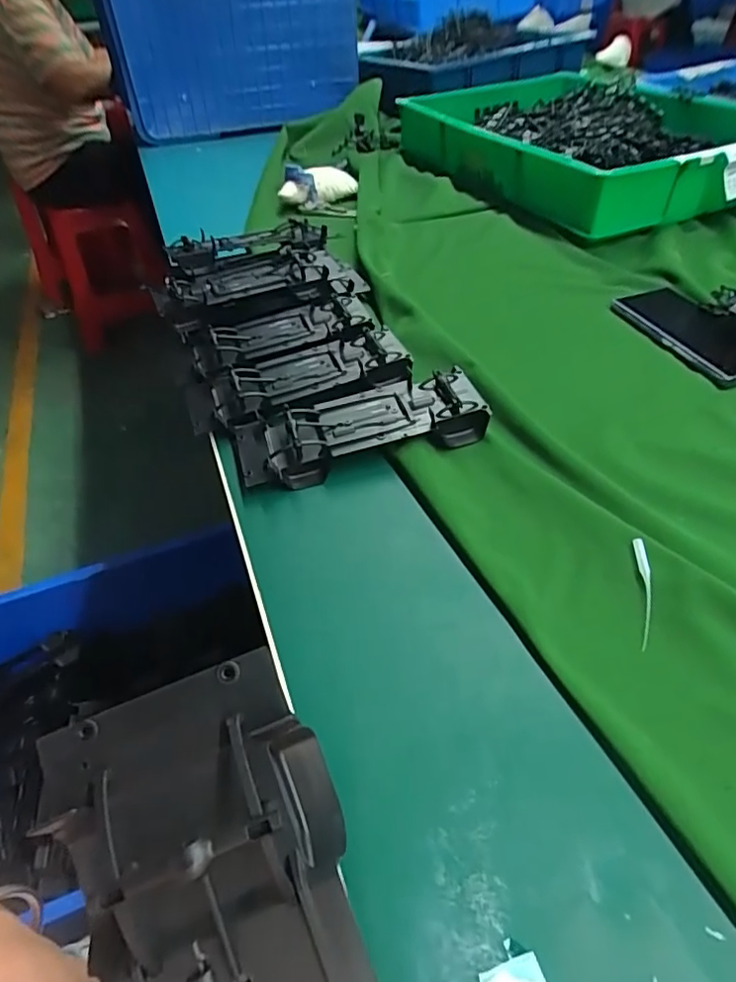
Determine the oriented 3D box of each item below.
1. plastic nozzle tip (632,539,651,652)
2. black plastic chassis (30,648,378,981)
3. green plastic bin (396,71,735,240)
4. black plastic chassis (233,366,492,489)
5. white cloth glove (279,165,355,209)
[{"bbox_3d":[0.162,0.058,0.335,0.009,0.012,0.069,5,47,11],"label":"plastic nozzle tip"},{"bbox_3d":[-0.026,0.146,0.151,0.072,0.027,0.190,-21,78,-13],"label":"black plastic chassis"},{"bbox_3d":[0.304,-0.482,0.805,0.362,0.108,0.472,-19,47,-14],"label":"green plastic bin"},{"bbox_3d":[-0.005,-0.051,0.456,0.193,0.031,0.070,-12,46,-5],"label":"black plastic chassis"},{"bbox_3d":[-0.078,-0.459,0.856,0.119,0.044,0.068,-21,47,-15],"label":"white cloth glove"}]

